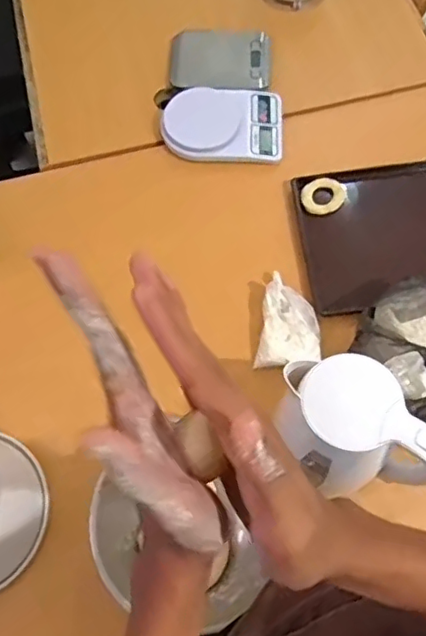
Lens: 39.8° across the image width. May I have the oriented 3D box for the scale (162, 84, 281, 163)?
[{"bbox_3d":[0.016,-0.326,0.980,0.197,0.033,0.137,5,68,4],"label":"scale"}]

